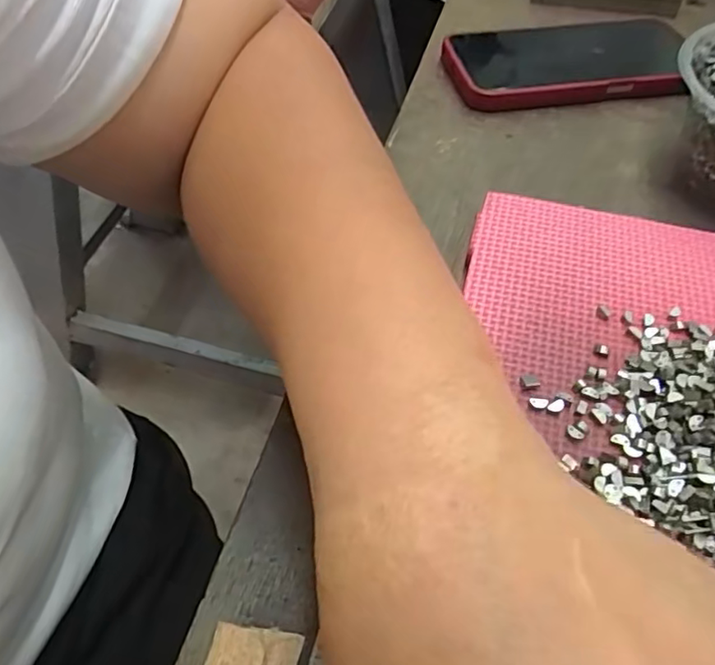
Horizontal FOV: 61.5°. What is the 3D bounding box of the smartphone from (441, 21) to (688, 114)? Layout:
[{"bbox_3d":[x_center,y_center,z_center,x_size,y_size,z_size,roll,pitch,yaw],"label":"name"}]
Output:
[{"bbox_3d":[0.141,-0.185,0.408,0.161,0.018,0.080,-9,53,-7],"label":"smartphone"}]

